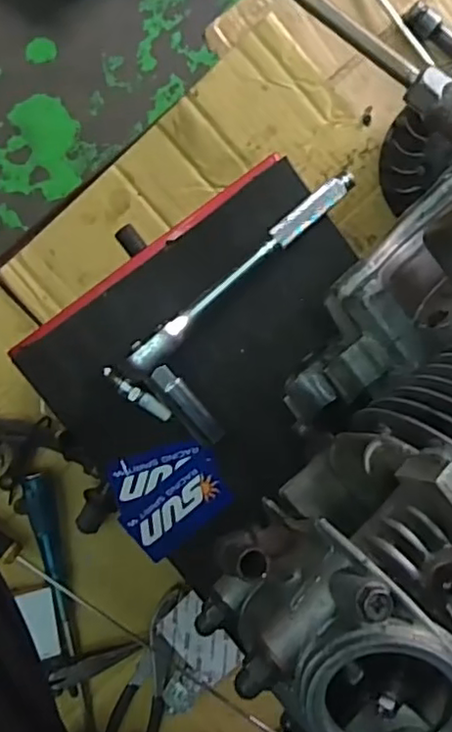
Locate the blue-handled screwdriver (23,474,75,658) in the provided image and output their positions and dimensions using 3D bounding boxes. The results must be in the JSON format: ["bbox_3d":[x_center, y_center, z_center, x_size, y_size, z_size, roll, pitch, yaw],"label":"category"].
[{"bbox_3d":[-0.164,0.186,0.584,0.022,0.019,0.176,-6,96,-2],"label":"blue-handled screwdriver"}]

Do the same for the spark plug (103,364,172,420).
[{"bbox_3d":[-0.058,0.019,0.412,0.053,0.008,0.010,38,92,-6],"label":"spark plug"}]

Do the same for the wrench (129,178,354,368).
[{"bbox_3d":[0.012,-0.063,0.403,0.183,0.028,0.018,-41,96,1],"label":"wrench"}]

